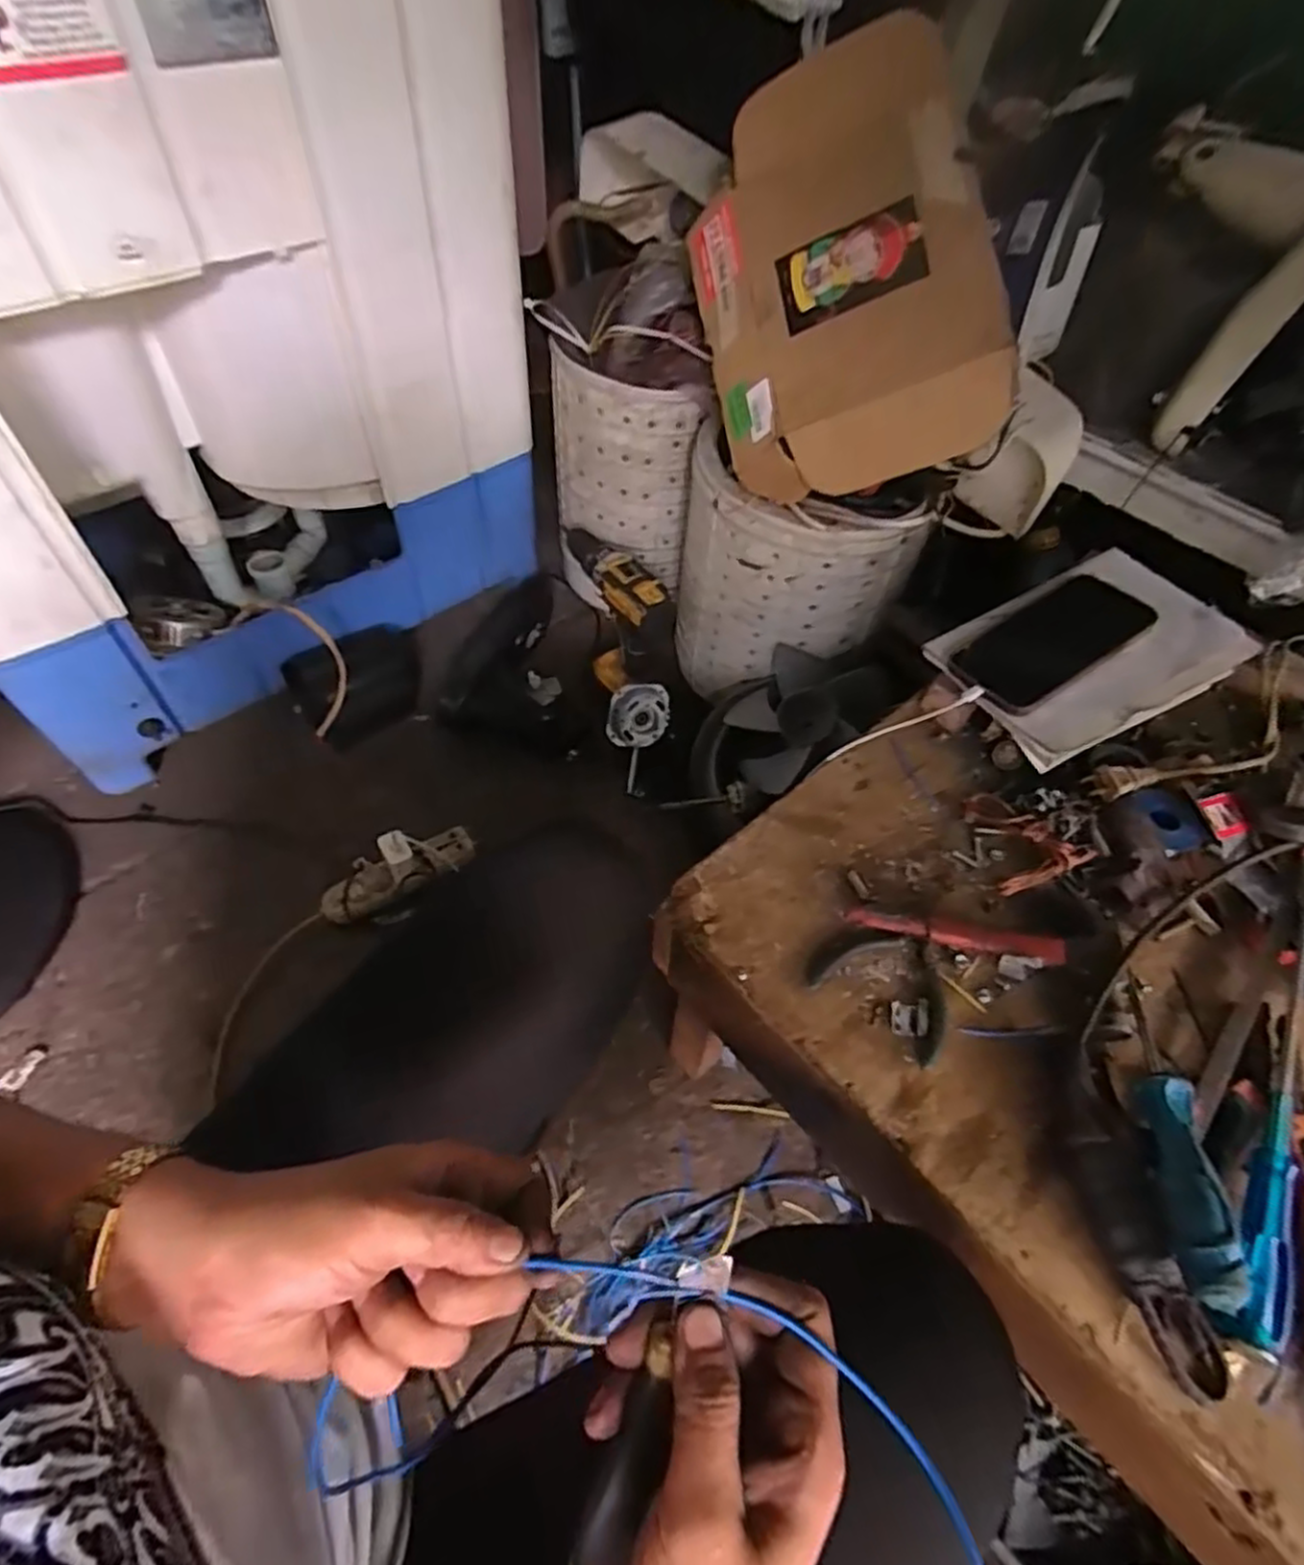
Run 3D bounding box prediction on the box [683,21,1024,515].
[{"bbox_3d":[0.165,-0.465,0.678,0.257,0.056,0.376,-13,89,29],"label":"box"}]

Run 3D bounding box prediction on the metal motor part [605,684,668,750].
[{"bbox_3d":[-0.018,-0.085,0.939,0.076,0.019,0.081,5,89,7],"label":"metal motor part"}]

